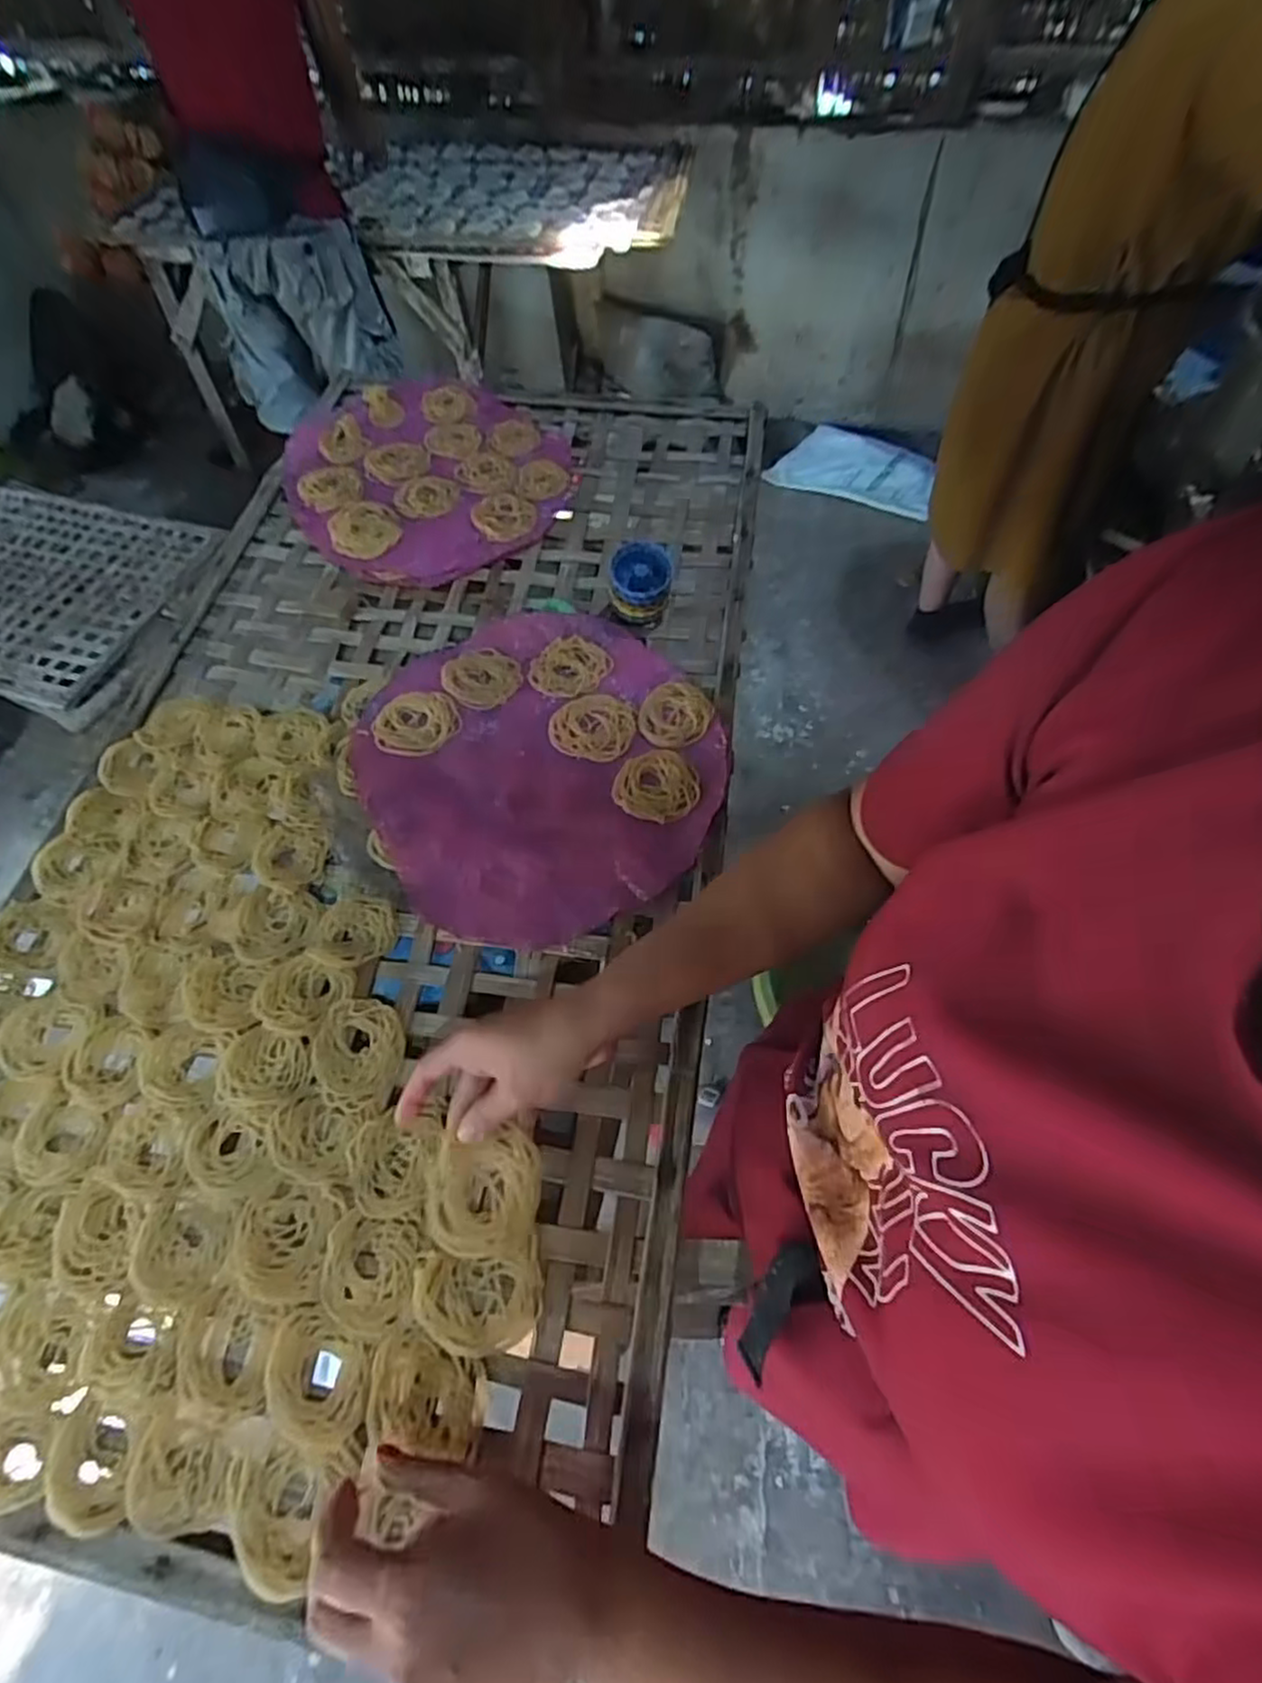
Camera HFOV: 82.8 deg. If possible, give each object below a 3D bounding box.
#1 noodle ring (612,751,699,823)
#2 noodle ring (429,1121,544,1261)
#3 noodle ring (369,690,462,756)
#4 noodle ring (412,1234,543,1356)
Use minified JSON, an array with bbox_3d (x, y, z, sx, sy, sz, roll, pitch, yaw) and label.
[{"bbox_3d":[0.022,-0.049,0.629,0.073,0.009,0.070,-1,60,2],"label":"noodle ring"},{"bbox_3d":[-0.096,0.226,0.463,0.068,0.029,0.072,-1,60,2],"label":"noodle ring"},{"bbox_3d":[-0.202,-0.111,0.671,0.079,0.009,0.062,-15,61,-6],"label":"noodle ring"},{"bbox_3d":[-0.094,0.283,0.443,0.076,0.013,0.055,-7,60,-1],"label":"noodle ring"}]

